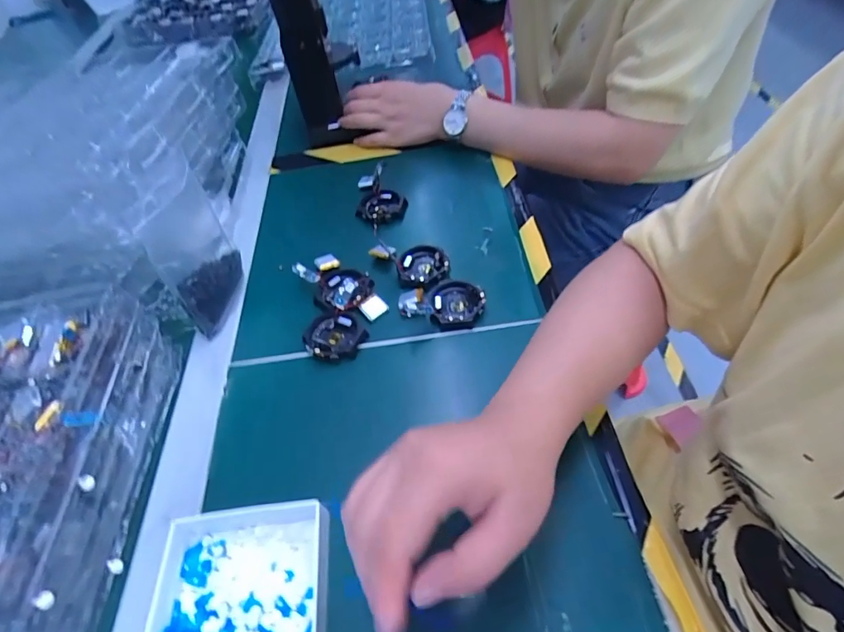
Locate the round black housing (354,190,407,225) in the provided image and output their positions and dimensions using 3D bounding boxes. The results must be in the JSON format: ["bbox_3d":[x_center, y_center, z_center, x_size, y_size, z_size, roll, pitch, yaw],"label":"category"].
[{"bbox_3d":[-0.047,-0.122,0.527,0.057,0.013,0.057,-5,52,6],"label":"round black housing"}]

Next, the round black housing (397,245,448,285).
[{"bbox_3d":[0.001,-0.051,0.453,0.051,0.012,0.046,9,54,16],"label":"round black housing"}]

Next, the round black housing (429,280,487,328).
[{"bbox_3d":[0.031,-0.013,0.418,0.047,0.013,0.049,-5,52,6],"label":"round black housing"}]

